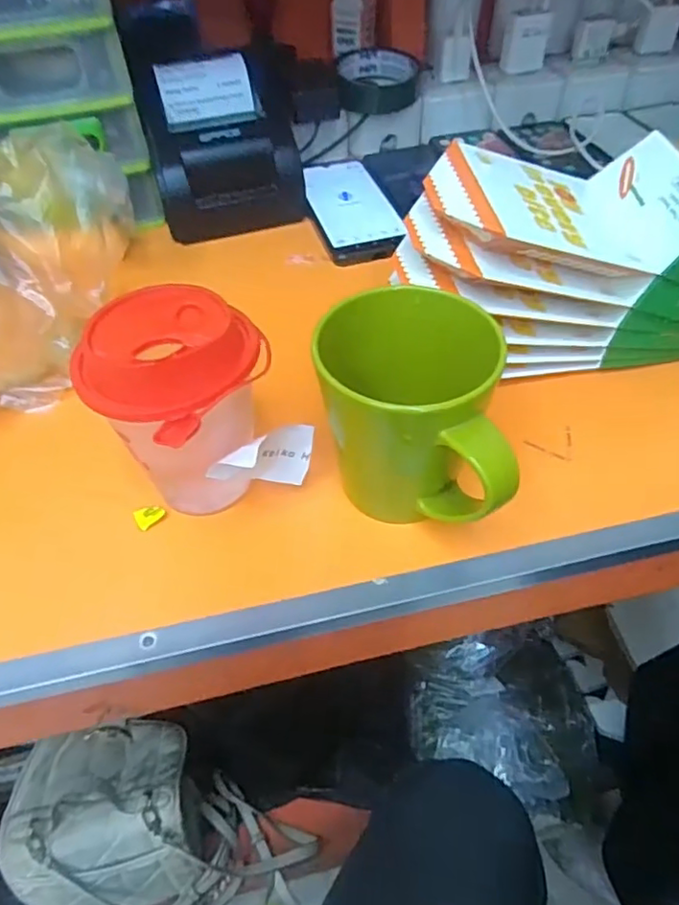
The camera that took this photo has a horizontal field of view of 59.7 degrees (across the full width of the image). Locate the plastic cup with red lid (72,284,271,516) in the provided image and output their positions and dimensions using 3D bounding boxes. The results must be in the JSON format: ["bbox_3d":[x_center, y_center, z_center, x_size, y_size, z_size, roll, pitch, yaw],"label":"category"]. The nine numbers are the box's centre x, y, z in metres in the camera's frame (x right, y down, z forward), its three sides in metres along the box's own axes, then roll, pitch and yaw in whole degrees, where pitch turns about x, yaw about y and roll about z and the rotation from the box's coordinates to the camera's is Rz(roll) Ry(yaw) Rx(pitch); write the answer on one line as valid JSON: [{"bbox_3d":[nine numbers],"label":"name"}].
[{"bbox_3d":[-0.072,-0.016,0.305,0.072,0.119,0.072,-1,50,2],"label":"plastic cup with red lid"}]

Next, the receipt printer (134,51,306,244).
[{"bbox_3d":[-0.105,-0.282,0.541,0.131,0.109,0.125,-13,50,-8],"label":"receipt printer"}]

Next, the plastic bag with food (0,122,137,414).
[{"bbox_3d":[-0.205,-0.123,0.396,0.069,0.122,0.198,7,51,9],"label":"plastic bag with food"}]

